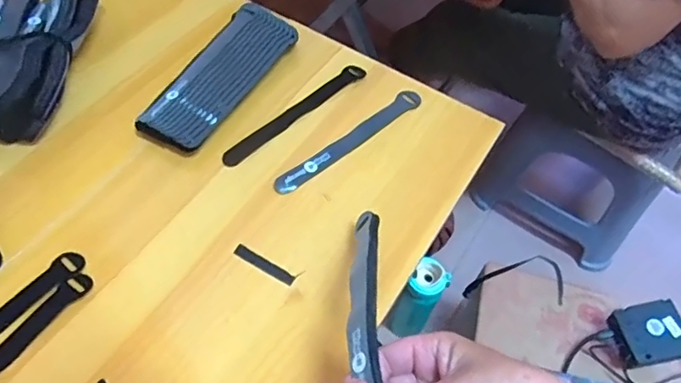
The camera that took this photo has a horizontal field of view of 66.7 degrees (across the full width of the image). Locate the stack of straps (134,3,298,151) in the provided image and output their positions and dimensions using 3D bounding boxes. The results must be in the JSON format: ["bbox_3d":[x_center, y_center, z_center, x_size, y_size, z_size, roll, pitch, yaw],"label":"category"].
[{"bbox_3d":[-0.129,-0.126,0.566,0.071,0.032,0.207,27,59,13],"label":"stack of straps"}]

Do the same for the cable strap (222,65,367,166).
[{"bbox_3d":[-0.048,-0.087,0.568,0.195,0.008,0.023,-39,68,-23],"label":"cable strap"}]

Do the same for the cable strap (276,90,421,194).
[{"bbox_3d":[0.011,-0.053,0.548,0.196,0.011,0.023,-36,66,-24],"label":"cable strap"}]

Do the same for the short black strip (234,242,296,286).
[{"bbox_3d":[-0.068,0.065,0.462,0.060,0.004,0.010,29,59,14],"label":"short black strip"}]

